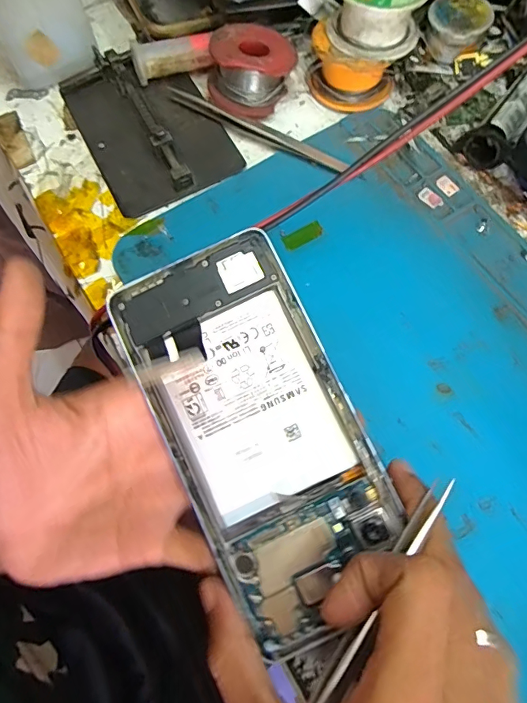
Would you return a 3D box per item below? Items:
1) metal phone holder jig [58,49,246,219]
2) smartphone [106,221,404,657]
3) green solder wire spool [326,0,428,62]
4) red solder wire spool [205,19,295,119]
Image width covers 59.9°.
[{"bbox_3d":[-0.071,-0.142,0.281,0.078,0.016,0.115,-27,71,-8],"label":"metal phone holder jig"},{"bbox_3d":[-0.001,0.032,0.182,0.074,0.009,0.154,-20,83,-6],"label":"smartphone"},{"bbox_3d":[0.065,-0.195,0.263,0.051,0.036,0.051,0,70,1],"label":"green solder wire spool"},{"bbox_3d":[-0.008,-0.172,0.281,0.050,0.031,0.045,9,70,5],"label":"red solder wire spool"}]

